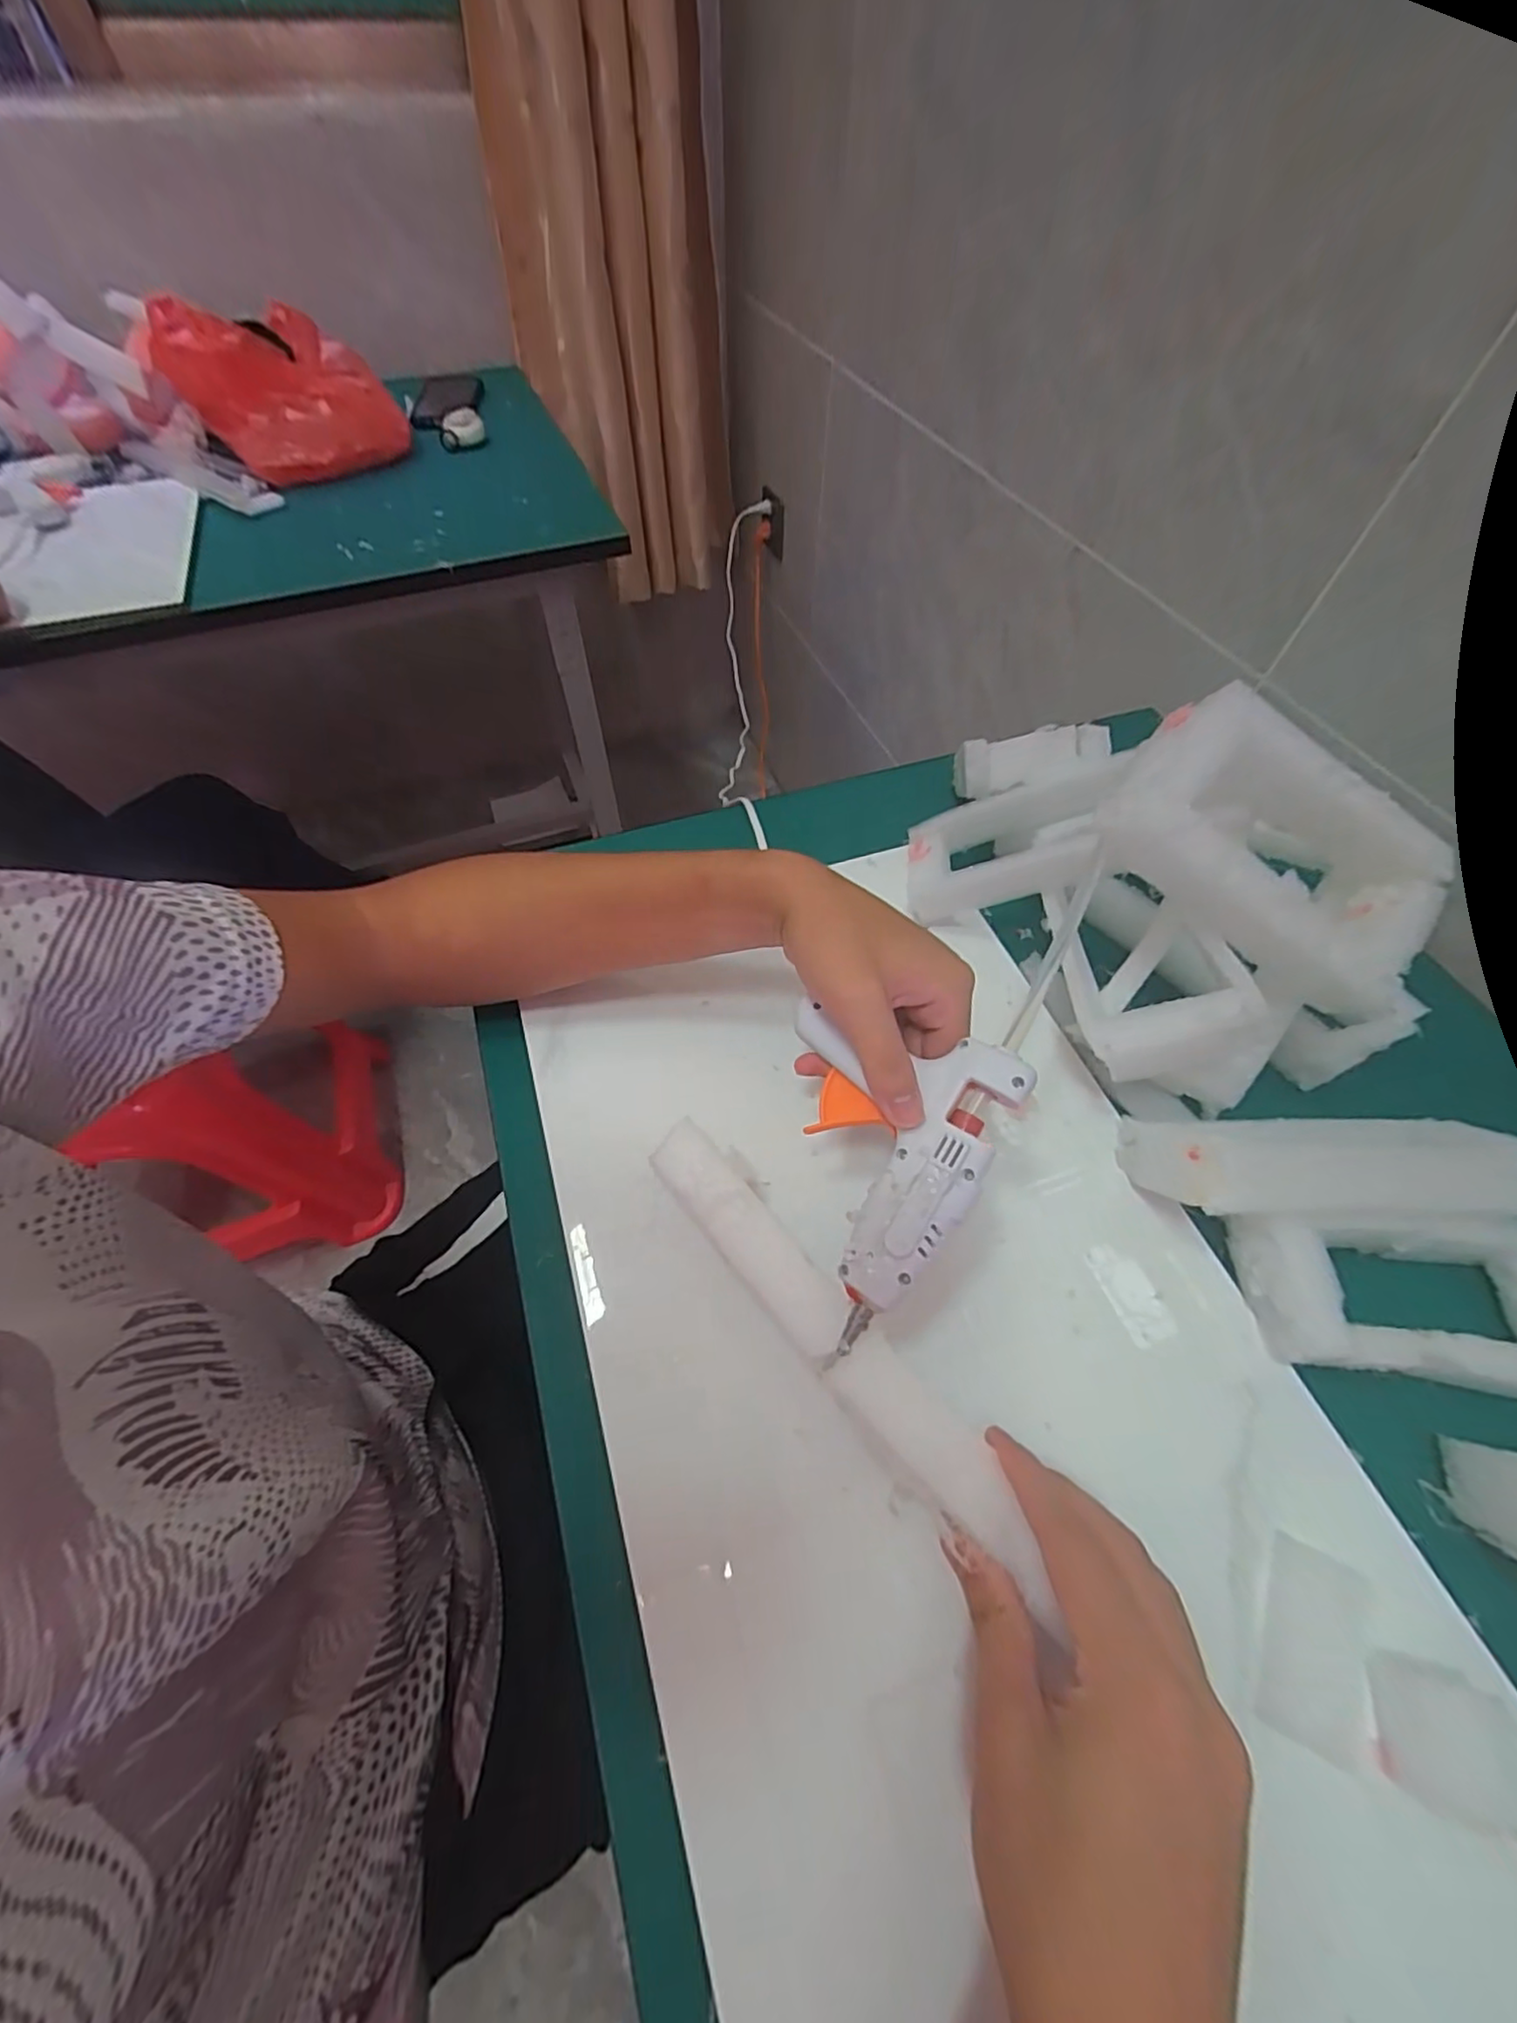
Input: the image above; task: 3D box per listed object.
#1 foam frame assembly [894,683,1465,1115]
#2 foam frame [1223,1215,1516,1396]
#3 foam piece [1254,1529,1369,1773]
[{"bbox_3d":[0.192,-0.074,0.345,0.153,0.158,0.237,-37,66,-19],"label":"foam frame assembly"},{"bbox_3d":[0.303,0.132,0.297,0.147,0.030,0.071,2,59,1],"label":"foam frame"},{"bbox_3d":[0.210,0.238,0.247,0.035,0.005,0.060,24,62,14],"label":"foam piece"}]

